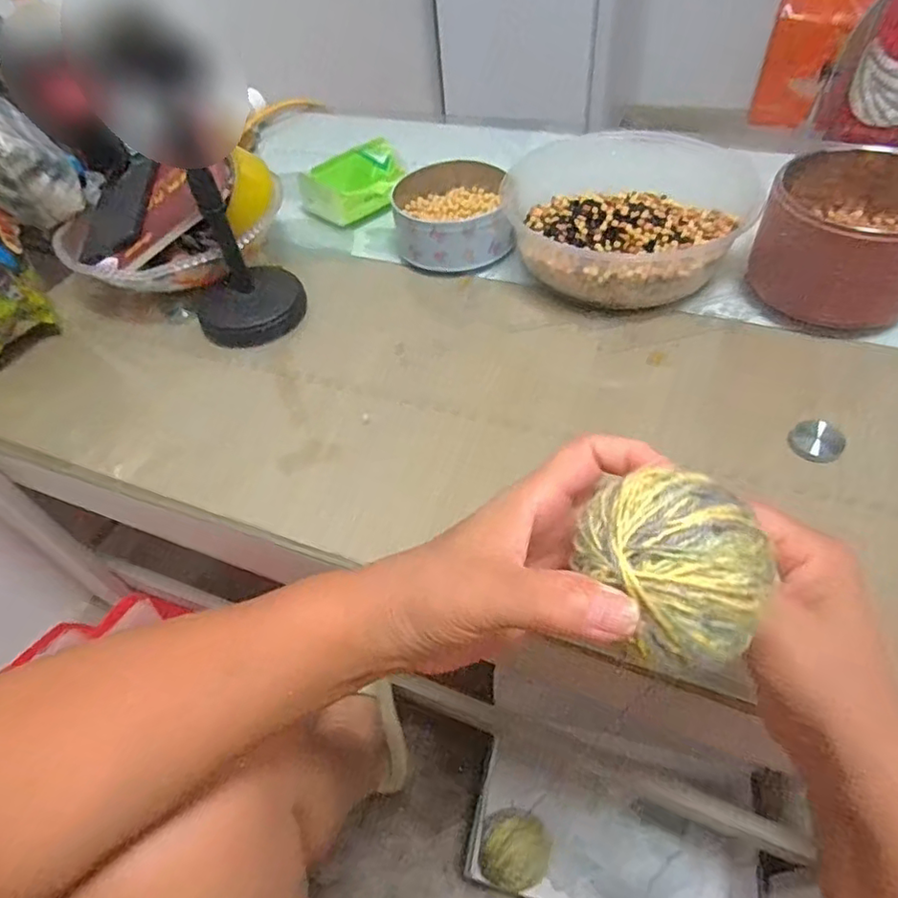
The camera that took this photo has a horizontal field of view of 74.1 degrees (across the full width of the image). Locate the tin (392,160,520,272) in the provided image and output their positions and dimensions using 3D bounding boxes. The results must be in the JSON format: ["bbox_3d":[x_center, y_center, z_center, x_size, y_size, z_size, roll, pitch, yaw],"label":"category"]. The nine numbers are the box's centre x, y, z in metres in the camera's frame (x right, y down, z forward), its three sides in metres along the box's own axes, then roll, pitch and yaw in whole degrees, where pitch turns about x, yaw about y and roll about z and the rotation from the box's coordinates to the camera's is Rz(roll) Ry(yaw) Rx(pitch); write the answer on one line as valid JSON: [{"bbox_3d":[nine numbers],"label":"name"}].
[{"bbox_3d":[0.003,-0.256,0.653,0.122,0.054,0.148,-8,50,-1],"label":"tin"}]

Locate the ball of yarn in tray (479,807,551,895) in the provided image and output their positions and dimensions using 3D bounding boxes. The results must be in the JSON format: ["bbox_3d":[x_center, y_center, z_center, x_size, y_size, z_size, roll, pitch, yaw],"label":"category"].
[{"bbox_3d":[0.080,0.486,0.718,0.077,0.083,0.080,-3,51,4],"label":"ball of yarn in tray"}]

